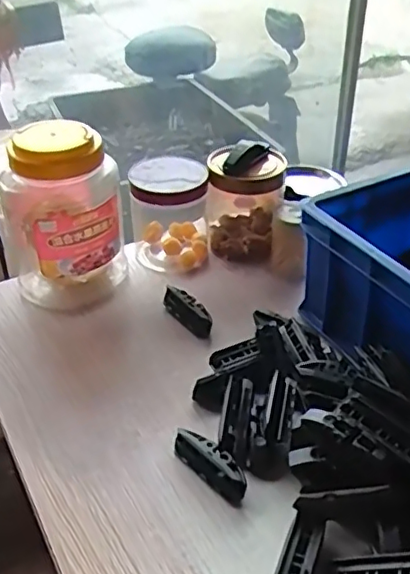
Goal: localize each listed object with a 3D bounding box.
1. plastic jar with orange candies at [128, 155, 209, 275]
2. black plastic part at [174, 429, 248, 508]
[{"bbox_3d":[-0.039,-0.077,0.667,0.079,0.106,0.106,0,37,1],"label":"plastic jar with orange candies"},{"bbox_3d":[0.005,0.133,0.453,0.022,0.019,0.071,-31,46,-34],"label":"black plastic part"}]

